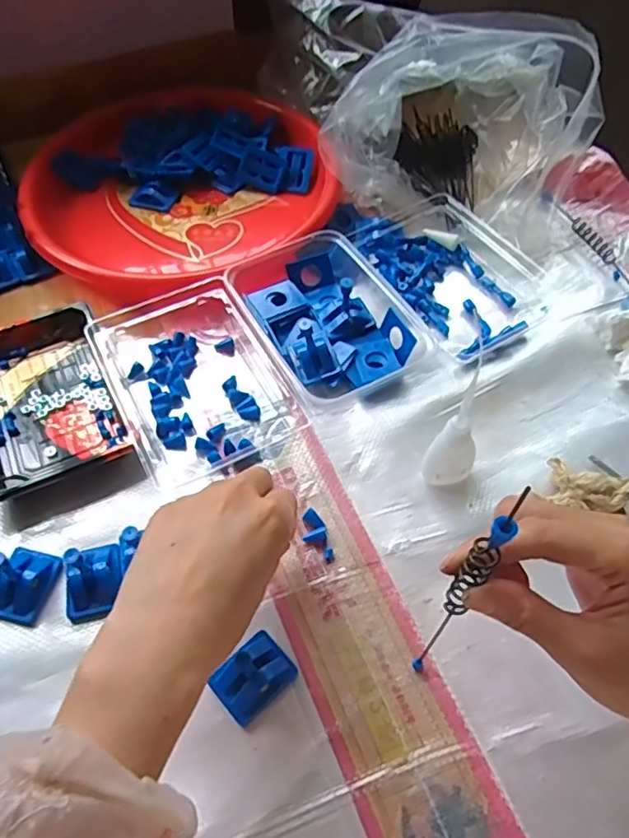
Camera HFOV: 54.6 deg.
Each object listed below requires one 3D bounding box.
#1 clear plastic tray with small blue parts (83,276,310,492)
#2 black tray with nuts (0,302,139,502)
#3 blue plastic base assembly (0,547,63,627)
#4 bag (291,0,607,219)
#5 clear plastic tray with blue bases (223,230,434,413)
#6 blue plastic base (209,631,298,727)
[{"bbox_3d":[-0.097,-0.039,0.472,0.118,0.029,0.176,-25,59,-15],"label":"clear plastic tray with small blue parts"},{"bbox_3d":[-0.208,-0.017,0.464,0.104,0.018,0.157,-22,58,-13],"label":"black tray with nuts"},{"bbox_3d":[-0.183,0.097,0.374,0.032,0.043,0.045,11,56,8],"label":"blue plastic base assembly"},{"bbox_3d":[0.123,-0.305,0.583,0.221,0.124,0.221,-15,57,-9],"label":"bag"},{"bbox_3d":[0.005,-0.087,0.497,0.115,0.039,0.158,-24,59,-15],"label":"clear plastic tray with blue bases"},{"bbox_3d":[-0.035,0.147,0.350,0.043,0.017,0.033,-38,63,-22],"label":"blue plastic base"}]

